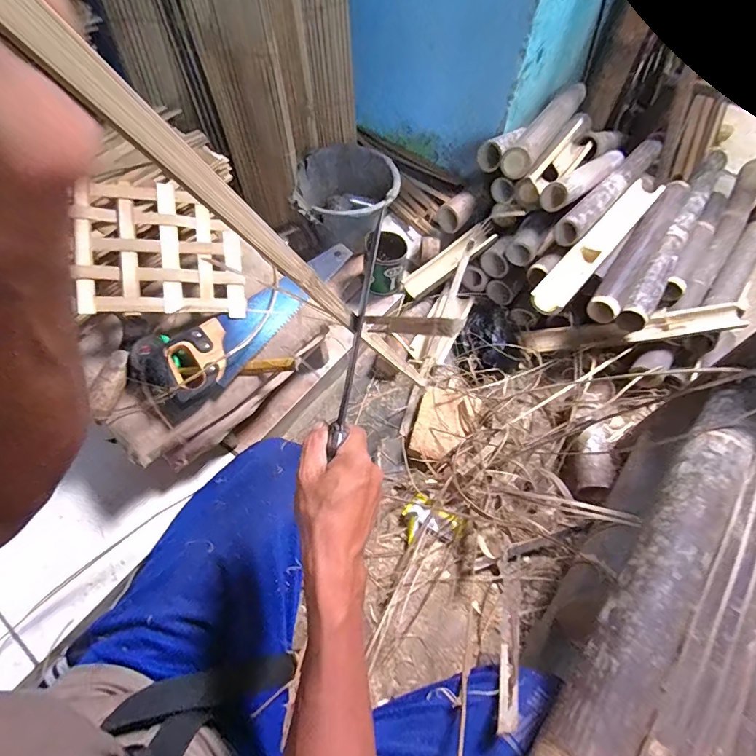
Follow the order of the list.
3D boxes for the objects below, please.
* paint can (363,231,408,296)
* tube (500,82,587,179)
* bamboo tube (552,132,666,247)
[{"bbox_3d":[0.015,-0.272,0.972,0.098,0.113,0.096,0,58,-1],"label":"paint can"},{"bbox_3d":[0.433,-0.631,1.014,0.066,0.065,0.471,32,63,17],"label":"tube"},{"bbox_3d":[0.574,-0.469,0.991,0.063,0.050,0.491,38,65,20],"label":"bamboo tube"}]

